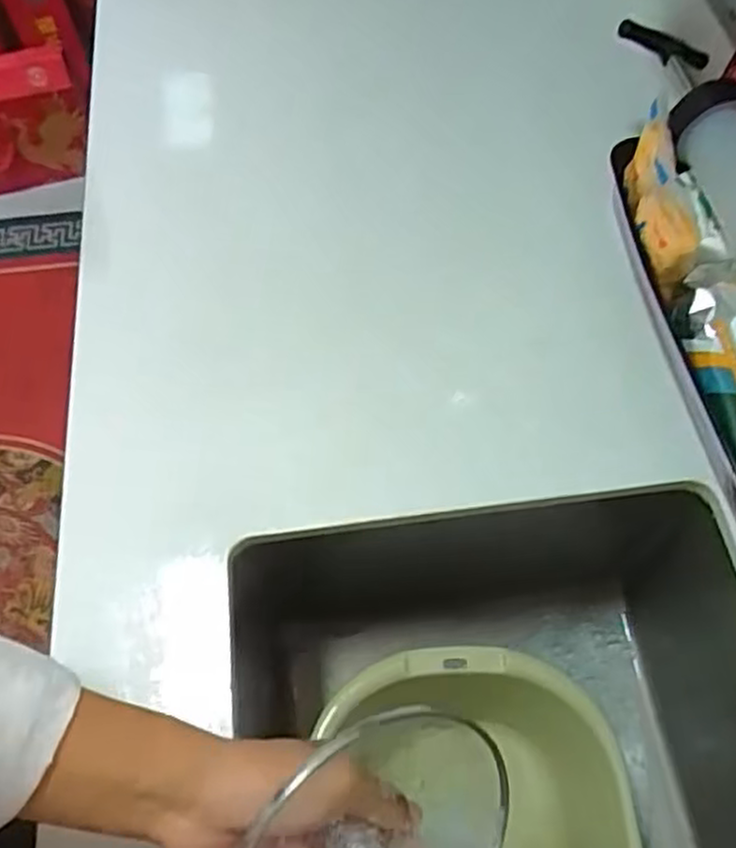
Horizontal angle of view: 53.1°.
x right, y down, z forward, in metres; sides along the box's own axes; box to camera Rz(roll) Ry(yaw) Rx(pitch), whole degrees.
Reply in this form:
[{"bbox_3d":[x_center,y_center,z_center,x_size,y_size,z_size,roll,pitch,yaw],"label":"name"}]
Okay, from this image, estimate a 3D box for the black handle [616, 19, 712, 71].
[{"bbox_3d":[0.254,-0.324,0.634,0.102,0.016,0.016,4,59,-27],"label":"black handle"}]

